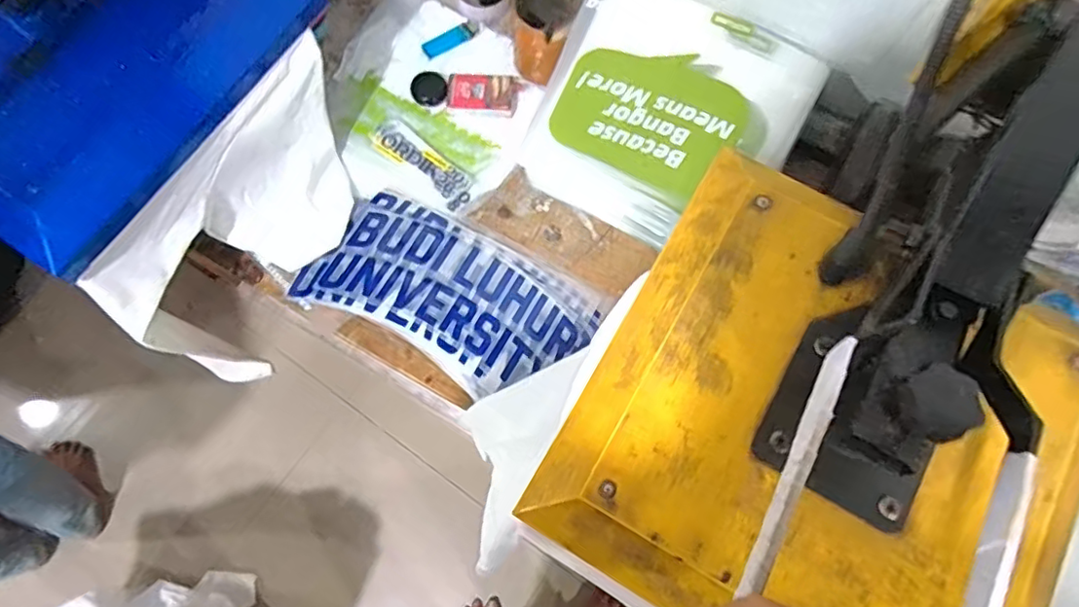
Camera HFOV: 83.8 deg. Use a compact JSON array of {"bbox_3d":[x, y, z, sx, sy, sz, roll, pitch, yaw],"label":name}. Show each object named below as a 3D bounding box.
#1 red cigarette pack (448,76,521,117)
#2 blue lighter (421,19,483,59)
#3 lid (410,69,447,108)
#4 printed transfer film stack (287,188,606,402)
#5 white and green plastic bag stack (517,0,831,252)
[{"bbox_3d":[-0.071,-0.272,0.783,0.090,0.016,0.051,3,72,1],"label":"red cigarette pack"},{"bbox_3d":[-0.117,-0.363,0.820,0.089,0.008,0.031,-34,75,-10],"label":"blue lighter"},{"bbox_3d":[-0.146,-0.284,0.789,0.044,0.005,0.058,-19,73,-5],"label":"lid"},{"bbox_3d":[-0.104,-0.010,0.709,0.322,0.015,0.169,29,75,9],"label":"printed transfer film stack"},{"bbox_3d":[0.148,-0.216,0.717,0.273,0.097,0.277,32,83,11],"label":"white and green plastic bag stack"}]

